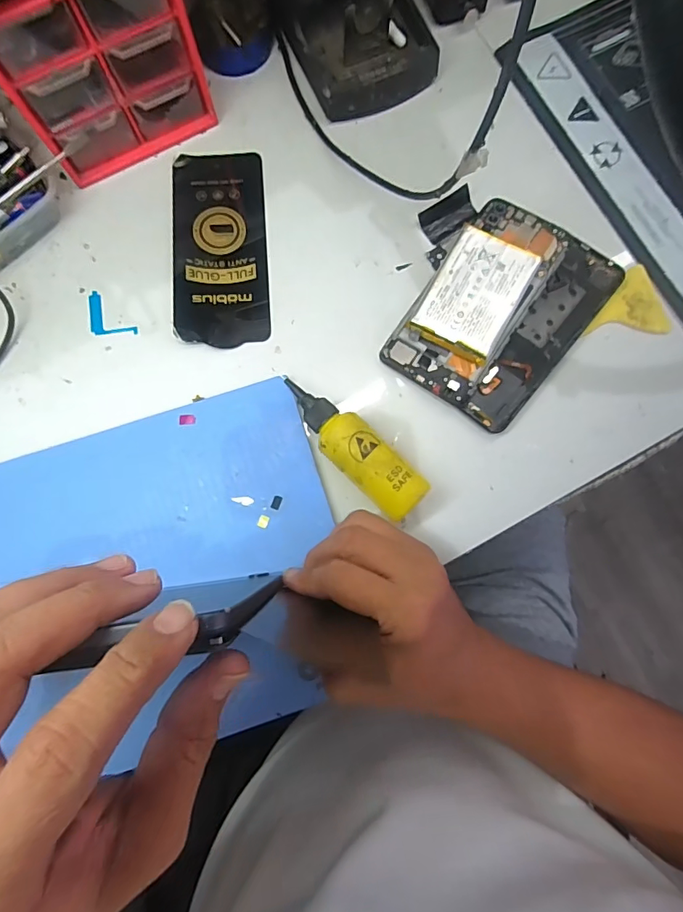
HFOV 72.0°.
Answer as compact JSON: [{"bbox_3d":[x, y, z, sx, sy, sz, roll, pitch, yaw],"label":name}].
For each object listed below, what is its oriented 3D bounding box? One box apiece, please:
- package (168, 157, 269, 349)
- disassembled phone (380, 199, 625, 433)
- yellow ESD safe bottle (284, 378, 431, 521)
[{"bbox_3d":[-0.094,-0.163,0.363,0.071,0.007,0.159,-4,82,0],"label":"package"},{"bbox_3d":[0.117,-0.108,0.348,0.116,0.017,0.161,37,83,5],"label":"disassembled phone"},{"bbox_3d":[0.006,-0.007,0.322,0.115,0.033,0.033,44,84,6],"label":"yellow ESD safe bottle"}]

